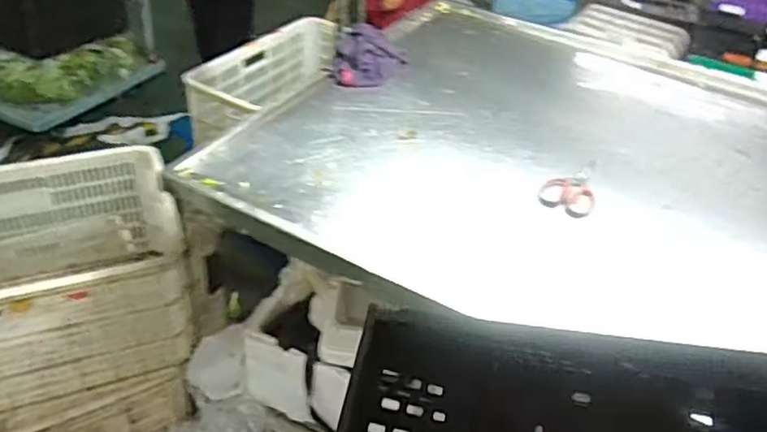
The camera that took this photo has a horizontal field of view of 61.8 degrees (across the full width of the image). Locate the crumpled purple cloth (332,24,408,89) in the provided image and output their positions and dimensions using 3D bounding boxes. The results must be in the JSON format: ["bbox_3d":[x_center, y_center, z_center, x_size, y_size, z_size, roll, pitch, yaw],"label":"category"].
[{"bbox_3d":[-0.029,-0.368,1.461,0.166,0.064,0.199,6,39,0],"label":"crumpled purple cloth"}]

